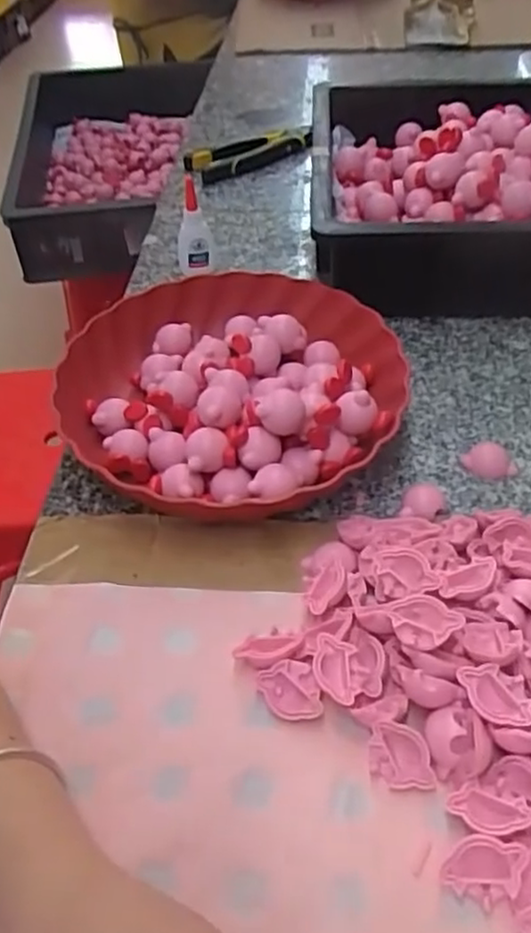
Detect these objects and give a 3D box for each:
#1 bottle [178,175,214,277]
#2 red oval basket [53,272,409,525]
[{"bbox_3d":[-0.066,-0.214,0.642,0.032,0.085,0.031,-7,47,-2],"label":"bottle"},{"bbox_3d":[-0.025,-0.054,0.509,0.237,0.054,0.233,-37,55,-27],"label":"red oval basket"}]

